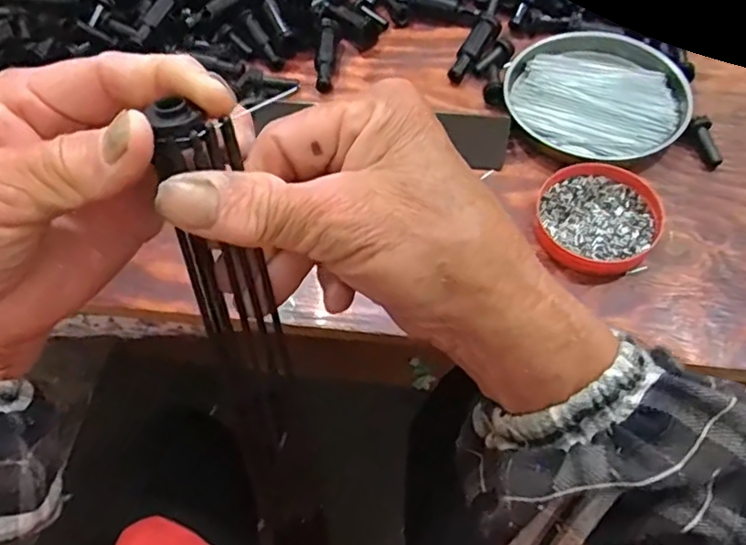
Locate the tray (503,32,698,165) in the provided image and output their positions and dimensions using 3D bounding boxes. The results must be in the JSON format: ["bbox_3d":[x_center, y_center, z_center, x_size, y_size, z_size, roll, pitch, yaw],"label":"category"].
[{"bbox_3d":[0.176,-0.140,0.461,0.131,0.016,0.130,-1,59,1],"label":"tray"}]

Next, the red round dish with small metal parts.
[{"bbox_3d":[0.152,-0.037,0.399,0.078,0.015,0.079,-1,59,1],"label":"red round dish with small metal parts"}]

